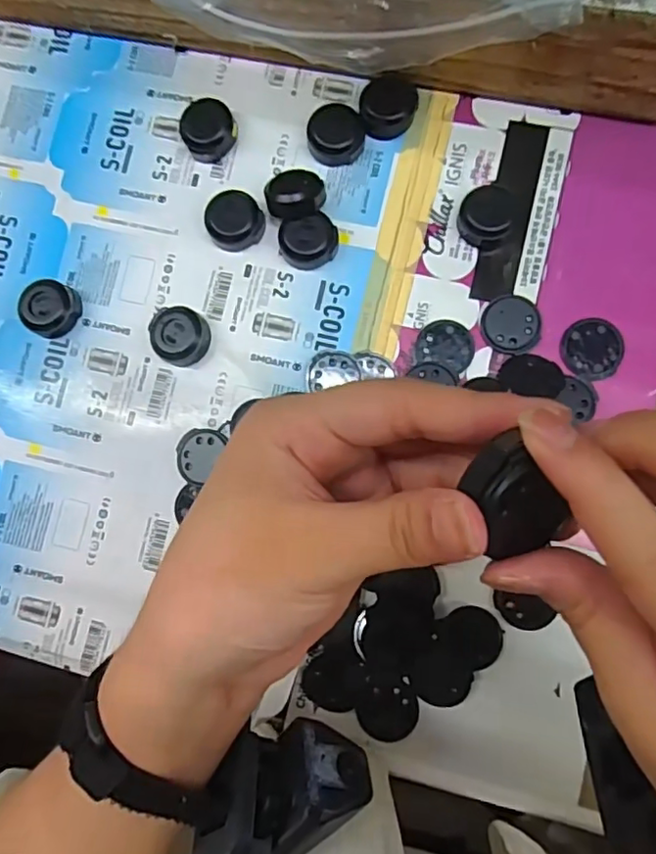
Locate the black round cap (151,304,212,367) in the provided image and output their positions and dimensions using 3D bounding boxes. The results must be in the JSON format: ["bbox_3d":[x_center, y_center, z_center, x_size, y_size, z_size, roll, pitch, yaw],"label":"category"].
[{"bbox_3d":[-0.077,-0.047,0.314,0.031,0.014,0.029,0,85,5],"label":"black round cap"}]

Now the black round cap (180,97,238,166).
[{"bbox_3d":[-0.064,-0.161,0.325,0.028,0.012,0.031,-31,83,2],"label":"black round cap"}]

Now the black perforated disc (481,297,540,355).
[{"bbox_3d":[0.093,-0.052,0.304,0.029,0.004,0.030,0,85,5],"label":"black perforated disc"}]

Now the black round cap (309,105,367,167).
[{"bbox_3d":[0.005,-0.157,0.319,0.029,0.012,0.029,0,85,5],"label":"black round cap"}]

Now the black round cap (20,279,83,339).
[{"bbox_3d":[-0.150,-0.064,0.322,0.028,0.015,0.029,0,85,5],"label":"black round cap"}]

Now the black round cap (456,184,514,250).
[{"bbox_3d":[0.081,-0.109,0.306,0.027,0.012,0.030,13,86,6],"label":"black round cap"}]

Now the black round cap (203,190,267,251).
[{"bbox_3d":[-0.049,-0.109,0.318,0.029,0.013,0.029,0,85,5],"label":"black round cap"}]

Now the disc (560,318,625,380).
[{"bbox_3d":[0.132,-0.040,0.297,0.029,0.004,0.030,0,85,5],"label":"disc"}]

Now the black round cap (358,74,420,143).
[{"bbox_3d":[0.032,-0.169,0.317,0.029,0.012,0.028,0,85,5],"label":"black round cap"}]

